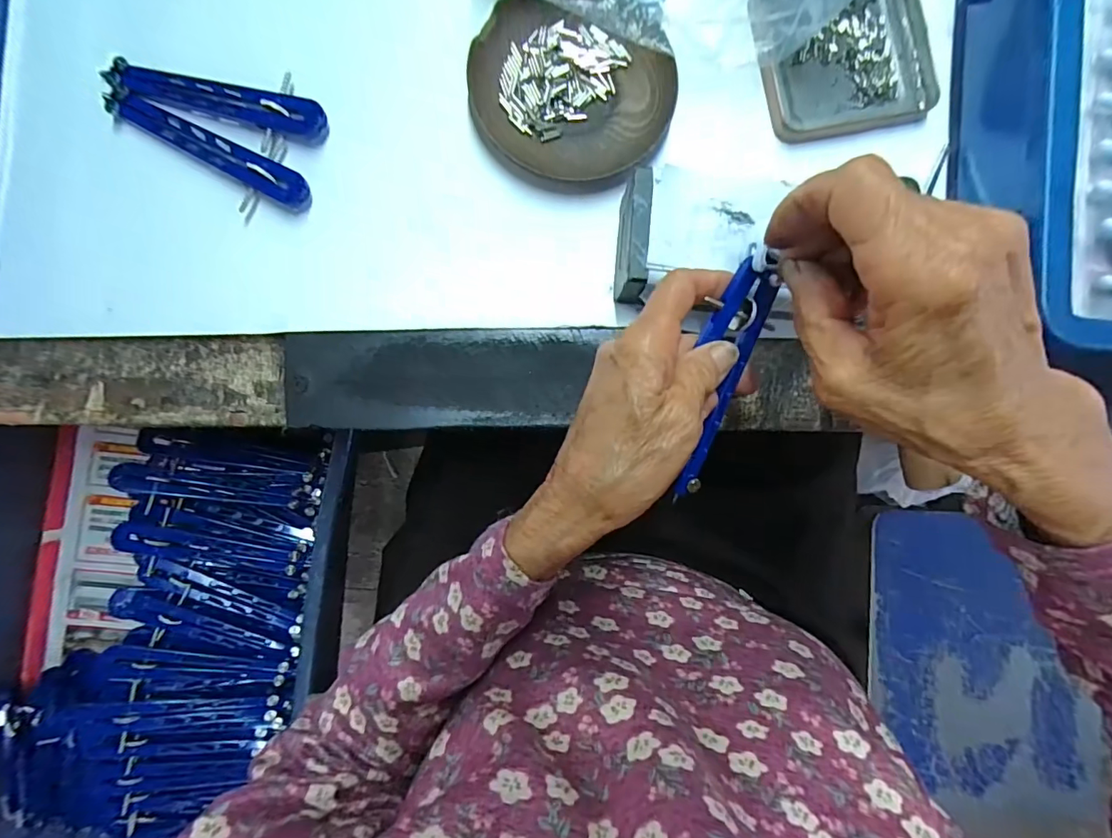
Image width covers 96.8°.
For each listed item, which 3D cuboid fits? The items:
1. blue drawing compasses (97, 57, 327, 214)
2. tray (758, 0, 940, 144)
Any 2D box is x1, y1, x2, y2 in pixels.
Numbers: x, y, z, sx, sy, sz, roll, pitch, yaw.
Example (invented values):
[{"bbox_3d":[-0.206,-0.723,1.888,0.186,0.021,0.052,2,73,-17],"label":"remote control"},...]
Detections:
[{"bbox_3d":[-0.188,-0.166,0.272,0.121,0.008,0.056,22,87,-1],"label":"blue drawing compasses"},{"bbox_3d":[0.172,-0.217,0.294,0.104,0.006,0.096,-13,89,-3],"label":"tray"}]

